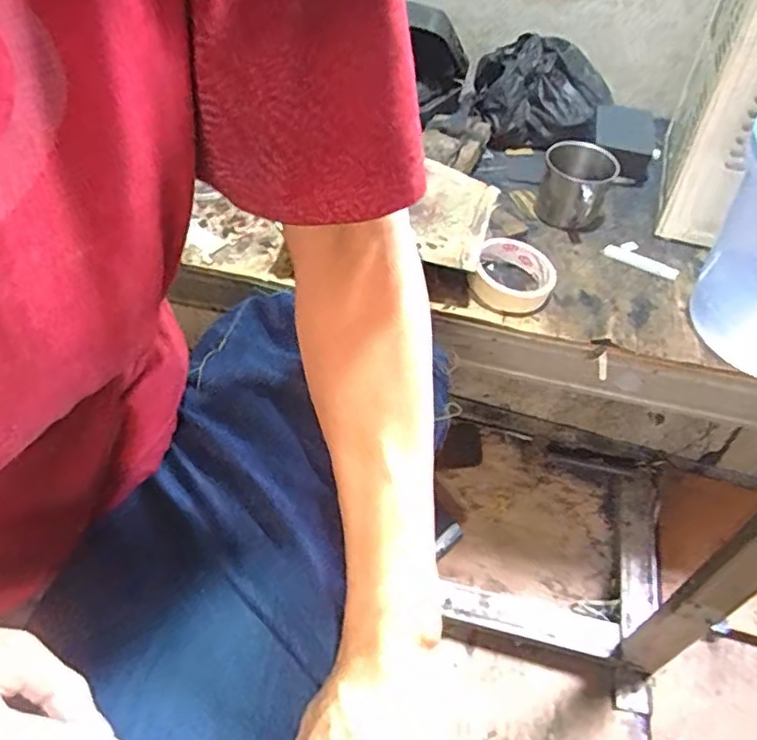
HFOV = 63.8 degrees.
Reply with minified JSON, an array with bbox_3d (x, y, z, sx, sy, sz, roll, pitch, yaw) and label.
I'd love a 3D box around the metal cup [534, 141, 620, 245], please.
[{"bbox_3d":[0.234,-0.211,0.731,0.081,0.082,0.084,1,47,-1],"label":"metal cup"}]

